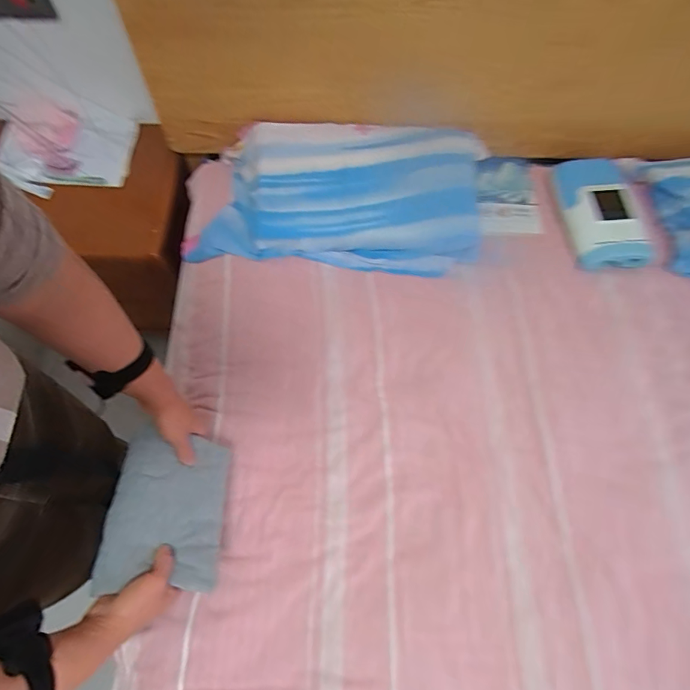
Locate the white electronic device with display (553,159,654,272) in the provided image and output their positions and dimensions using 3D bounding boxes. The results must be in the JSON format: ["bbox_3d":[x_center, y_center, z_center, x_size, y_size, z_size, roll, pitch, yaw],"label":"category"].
[{"bbox_3d":[0.603,-0.324,0.961,0.167,0.057,0.299,0,68,-2],"label":"white electronic device with display"}]

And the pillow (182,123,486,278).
[{"bbox_3d":[-0.016,-0.334,0.919,0.676,0.122,0.325,0,68,-2],"label":"pillow"}]

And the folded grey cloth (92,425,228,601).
[{"bbox_3d":[-0.234,0.221,0.551,0.149,0.022,0.195,24,46,-35],"label":"folded grey cloth"}]

